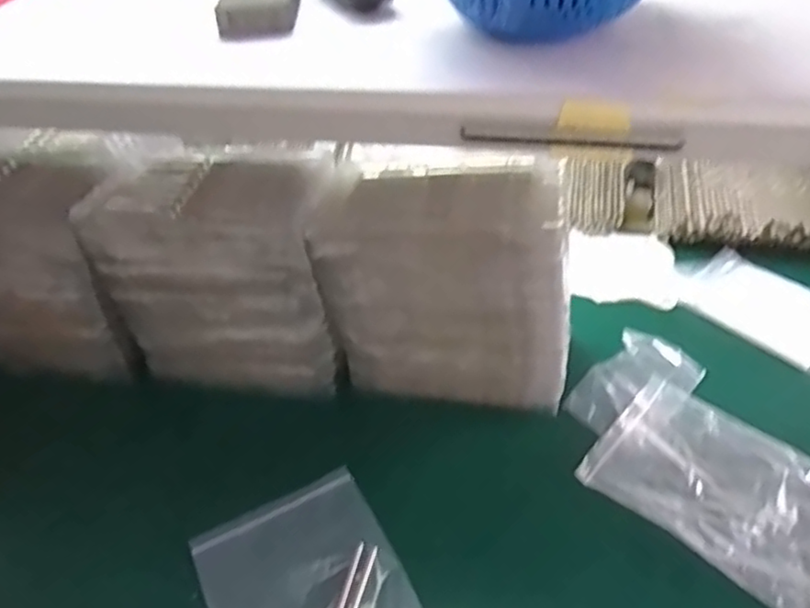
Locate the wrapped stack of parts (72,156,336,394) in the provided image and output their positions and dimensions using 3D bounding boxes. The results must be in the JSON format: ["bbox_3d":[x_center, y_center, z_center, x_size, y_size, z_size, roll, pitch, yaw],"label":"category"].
[{"bbox_3d":[-0.224,-0.040,0.867,0.261,0.278,0.162,1,43,8],"label":"wrapped stack of parts"}]

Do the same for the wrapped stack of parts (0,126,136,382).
[{"bbox_3d":[-0.502,-0.072,0.906,0.260,0.263,0.239,-4,43,2],"label":"wrapped stack of parts"}]

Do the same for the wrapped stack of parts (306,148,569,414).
[{"bbox_3d":[0.058,-0.014,0.839,0.285,0.305,0.153,3,43,9],"label":"wrapped stack of parts"}]

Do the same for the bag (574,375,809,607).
[{"bbox_3d":[0.380,0.214,0.756,0.295,0.013,0.195,31,54,33],"label":"bag"}]

